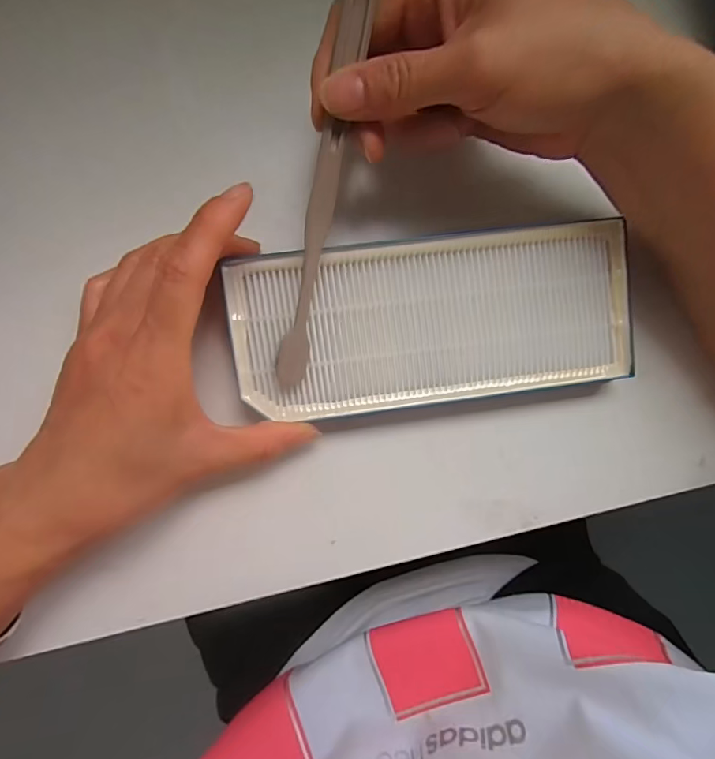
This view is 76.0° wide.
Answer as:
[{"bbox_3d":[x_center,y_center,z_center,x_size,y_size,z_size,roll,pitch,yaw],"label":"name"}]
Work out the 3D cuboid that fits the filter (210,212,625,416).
[{"bbox_3d":[0.041,-0.029,0.230,0.200,0.028,0.084,-7,93,-6],"label":"filter"}]

